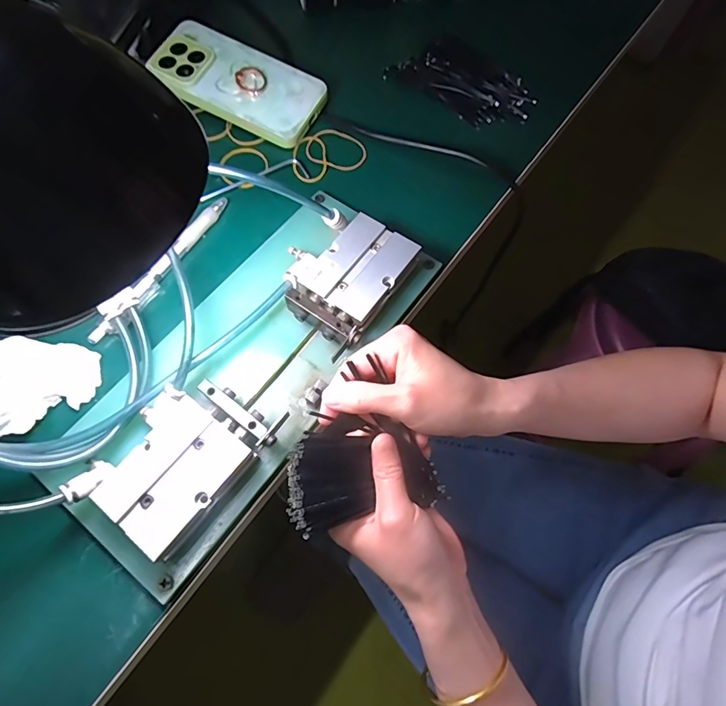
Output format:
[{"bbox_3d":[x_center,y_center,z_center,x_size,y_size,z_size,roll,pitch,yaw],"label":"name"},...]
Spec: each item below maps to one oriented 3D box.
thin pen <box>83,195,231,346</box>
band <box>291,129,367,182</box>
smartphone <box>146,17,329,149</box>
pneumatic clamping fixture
[{"bbox_3d":[-0.149,-0.065,0.323,0.014,0.009,0.146,28,69,9],"label":"thin pen"},{"bbox_3d":[-0.032,-0.176,0.376,0.066,0.004,0.051,-21,70,-10],"label":"band"},{"bbox_3d":[-0.112,-0.246,0.385,0.152,0.012,0.075,28,75,3],"label":"smartphone"},{"bbox_3d":[-0.071,0.000,0.283,0.114,0.034,0.264,35,71,12],"label":"pneumatic clamping fixture"}]

